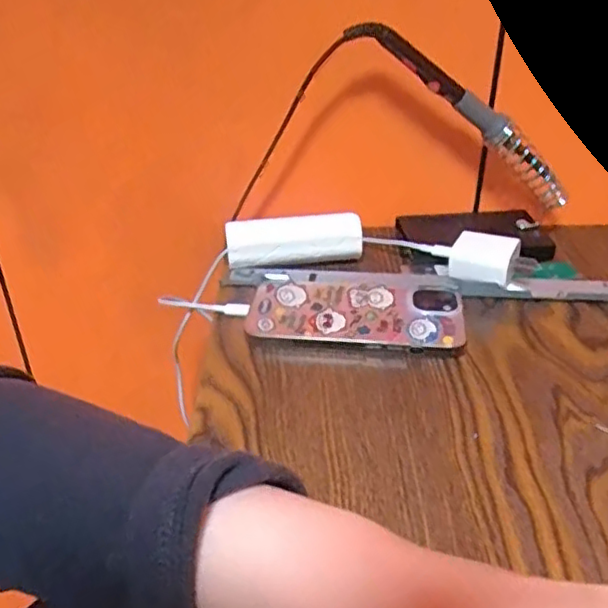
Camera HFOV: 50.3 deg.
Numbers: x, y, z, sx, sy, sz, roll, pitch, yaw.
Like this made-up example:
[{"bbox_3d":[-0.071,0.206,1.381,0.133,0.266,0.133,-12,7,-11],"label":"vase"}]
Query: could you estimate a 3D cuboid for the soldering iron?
[{"bbox_3d":[0.123,-0.139,0.475,0.219,0.026,0.018,33,26,-23],"label":"soldering iron"}]

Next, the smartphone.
[{"bbox_3d":[0.036,0.006,0.447,0.142,0.014,0.069,2,34,5],"label":"smartphone"}]

